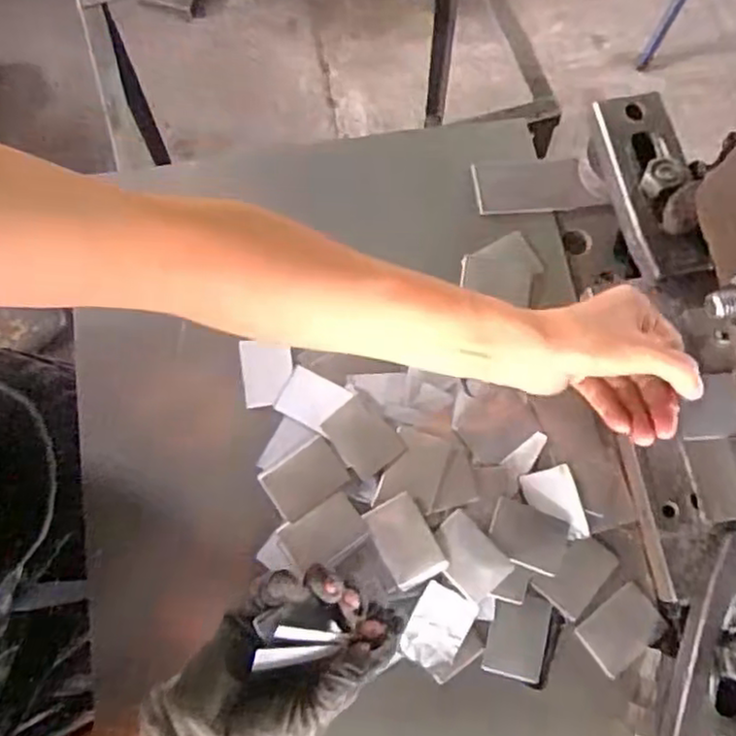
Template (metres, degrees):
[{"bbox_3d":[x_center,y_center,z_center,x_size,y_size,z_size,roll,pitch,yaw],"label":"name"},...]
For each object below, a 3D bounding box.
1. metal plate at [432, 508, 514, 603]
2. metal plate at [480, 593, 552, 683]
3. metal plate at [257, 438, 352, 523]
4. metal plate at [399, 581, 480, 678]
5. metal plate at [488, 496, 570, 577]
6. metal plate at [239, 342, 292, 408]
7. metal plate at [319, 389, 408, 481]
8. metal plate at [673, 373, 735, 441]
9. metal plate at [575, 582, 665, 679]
[{"bbox_3d":[0.060,0.115,0.420,0.033,0.009,0.048,-41,77,-11],"label":"metal plate"},{"bbox_3d":[0.091,0.164,0.420,0.035,0.010,0.048,13,74,4],"label":"metal plate"},{"bbox_3d":[-0.041,0.070,0.436,0.048,0.004,0.035,-33,76,-3],"label":"metal plate"},{"bbox_3d":[0.043,0.158,0.416,0.032,0.004,0.047,27,75,8],"label":"metal plate"},{"bbox_3d":[0.099,0.104,0.426,0.048,0.004,0.035,22,70,-3],"label":"metal plate"},{"bbox_3d":[-0.068,0.003,0.460,0.034,0.004,0.044,-8,73,4],"label":"metal plate"},{"bbox_3d":[-0.003,0.044,0.441,0.035,0.004,0.049,-39,77,-10],"label":"metal plate"},{"bbox_3d":[0.195,0.022,0.389,0.037,0.005,0.035,-8,89,24],"label":"metal plate"},{"bbox_3d":[0.156,0.161,0.422,0.047,0.004,0.037,-38,81,0],"label":"metal plate"}]

